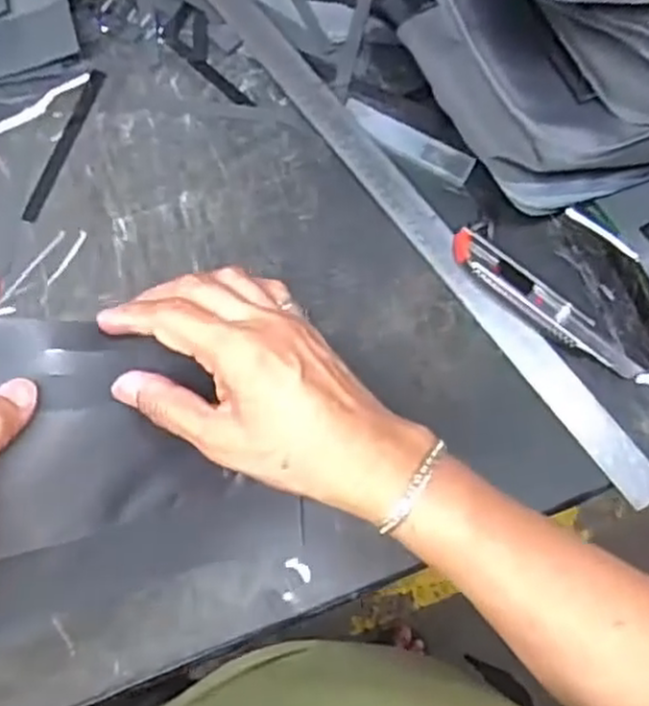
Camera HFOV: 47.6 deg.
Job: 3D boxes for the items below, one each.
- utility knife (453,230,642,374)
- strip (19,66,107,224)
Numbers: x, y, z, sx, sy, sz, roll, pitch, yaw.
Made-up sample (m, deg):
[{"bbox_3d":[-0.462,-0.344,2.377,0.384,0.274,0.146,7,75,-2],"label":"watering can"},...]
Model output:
[{"bbox_3d":[0.166,-0.036,0.549,0.165,0.020,0.034,38,74,10],"label":"utility knife"},{"bbox_3d":[-0.207,-0.167,0.584,0.014,0.008,0.140,17,72,4],"label":"strip"}]

